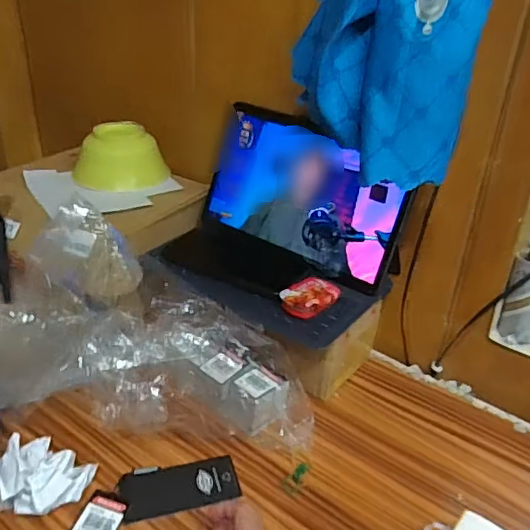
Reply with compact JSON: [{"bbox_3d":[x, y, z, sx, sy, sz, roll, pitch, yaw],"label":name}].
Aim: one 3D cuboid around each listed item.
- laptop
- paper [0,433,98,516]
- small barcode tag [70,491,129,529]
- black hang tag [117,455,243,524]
[{"bbox_3d":[0.007,-0.054,0.654,0.266,0.164,0.170,24,35,33],"label":"laptop"},{"bbox_3d":[-0.200,0.188,0.506,0.066,0.052,0.076,12,30,16],"label":"paper"},{"bbox_3d":[-0.146,0.224,0.496,0.037,0.004,0.048,10,29,12],"label":"small barcode tag"},{"bbox_3d":[-0.081,0.211,0.537,0.108,0.007,0.051,-7,38,-16],"label":"black hang tag"}]

